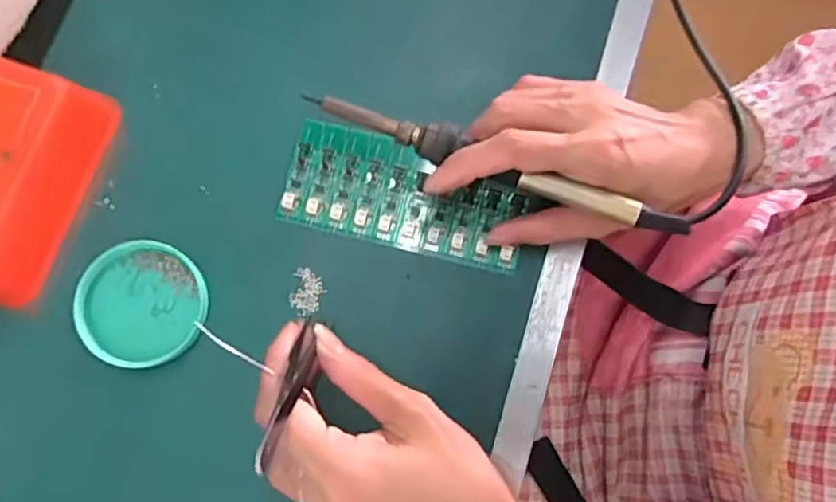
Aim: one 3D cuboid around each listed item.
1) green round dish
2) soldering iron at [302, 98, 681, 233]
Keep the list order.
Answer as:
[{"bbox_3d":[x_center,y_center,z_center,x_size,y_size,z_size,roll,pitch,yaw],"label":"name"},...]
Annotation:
[{"bbox_3d":[-0.149,0.028,0.341,0.064,0.012,0.064,0,78,-1],"label":"green round dish"},{"bbox_3d":[0.039,-0.045,0.323,0.200,0.014,0.018,20,78,4],"label":"soldering iron"}]

